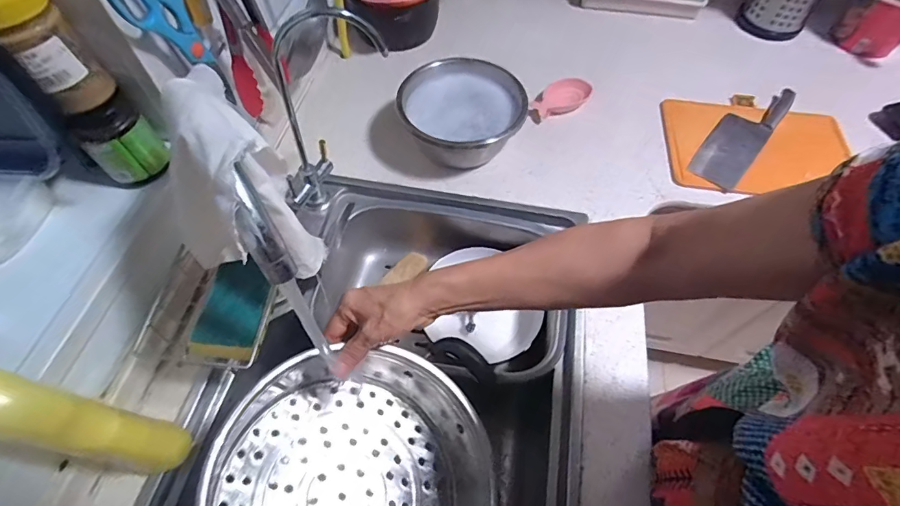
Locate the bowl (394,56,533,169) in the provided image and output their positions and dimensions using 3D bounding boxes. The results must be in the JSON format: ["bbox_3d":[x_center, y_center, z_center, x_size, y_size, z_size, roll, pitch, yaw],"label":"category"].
[{"bbox_3d":[0.018,-0.210,0.695,0.189,0.087,0.171,-23,62,-14],"label":"bowl"}]

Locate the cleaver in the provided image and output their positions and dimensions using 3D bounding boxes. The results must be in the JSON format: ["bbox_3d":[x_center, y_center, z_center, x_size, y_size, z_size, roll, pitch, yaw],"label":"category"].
[{"bbox_3d":[0.493,-0.205,0.741,0.077,0.026,0.258,37,65,19],"label":"cleaver"}]

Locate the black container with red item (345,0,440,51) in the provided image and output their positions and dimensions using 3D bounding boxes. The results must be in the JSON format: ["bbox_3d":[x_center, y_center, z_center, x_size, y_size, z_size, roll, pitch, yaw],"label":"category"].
[{"bbox_3d":[-0.108,-0.483,0.868,0.164,0.114,0.174,2,59,1],"label":"black container with red item"}]

